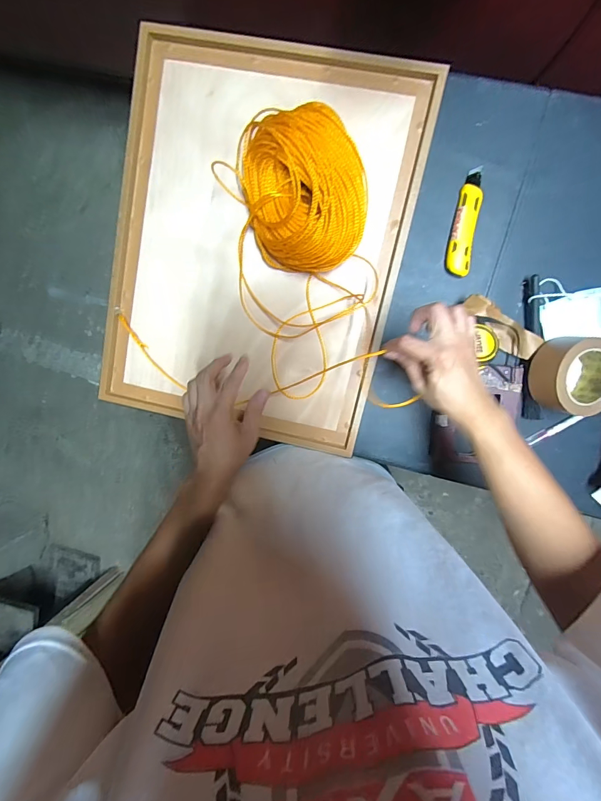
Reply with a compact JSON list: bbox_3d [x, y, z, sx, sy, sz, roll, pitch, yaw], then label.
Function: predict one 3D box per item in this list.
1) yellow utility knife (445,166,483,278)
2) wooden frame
[{"bbox_3d":[0.250,-0.272,0.556,0.035,0.015,0.155,10,101,5],"label":"yellow utility knife"},{"bbox_3d":[-0.068,-0.238,0.587,0.454,0.039,0.583,12,98,3],"label":"wooden frame"}]

